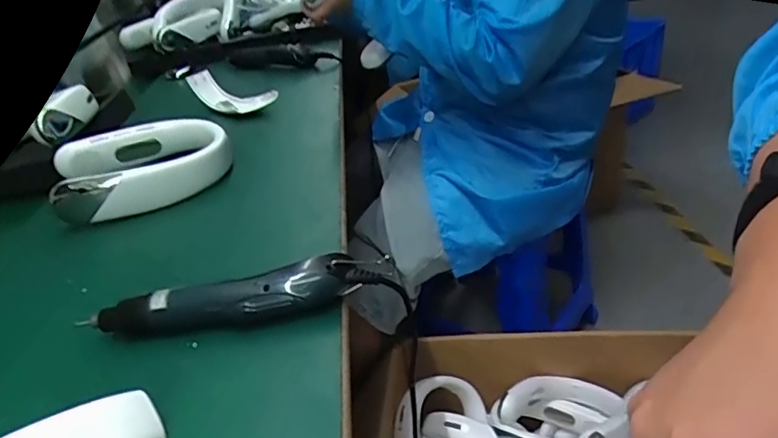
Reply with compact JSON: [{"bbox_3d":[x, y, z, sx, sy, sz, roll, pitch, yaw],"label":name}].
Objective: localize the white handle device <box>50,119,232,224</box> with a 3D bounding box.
[{"bbox_3d":[-0.306,-0.062,0.680,0.209,0.063,0.162,-17,33,-15],"label":"white handle device"}]

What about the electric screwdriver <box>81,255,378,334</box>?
[{"bbox_3d":[-0.128,0.069,0.439,0.227,0.044,0.034,-9,31,-1],"label":"electric screwdriver"}]

